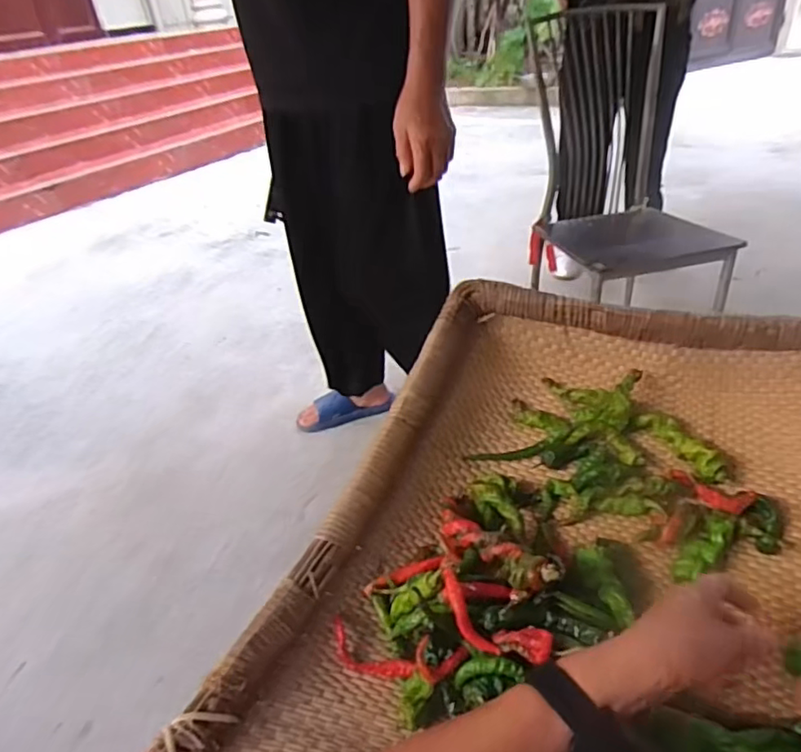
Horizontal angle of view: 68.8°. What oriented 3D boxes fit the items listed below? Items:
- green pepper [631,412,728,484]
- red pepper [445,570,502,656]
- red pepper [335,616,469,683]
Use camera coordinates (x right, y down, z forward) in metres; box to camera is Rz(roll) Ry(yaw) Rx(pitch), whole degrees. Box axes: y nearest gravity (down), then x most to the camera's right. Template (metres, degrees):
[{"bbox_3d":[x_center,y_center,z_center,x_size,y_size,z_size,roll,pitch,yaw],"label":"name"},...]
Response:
[{"bbox_3d":[0.319,0.078,0.665,0.029,0.025,0.114,-20,35,-20],"label":"green pepper"},{"bbox_3d":[0.056,0.203,0.501,0.021,0.009,0.077,-22,73,-23],"label":"red pepper"},{"bbox_3d":[-0.004,0.249,0.518,0.124,0.022,0.036,6,35,19],"label":"red pepper"}]

